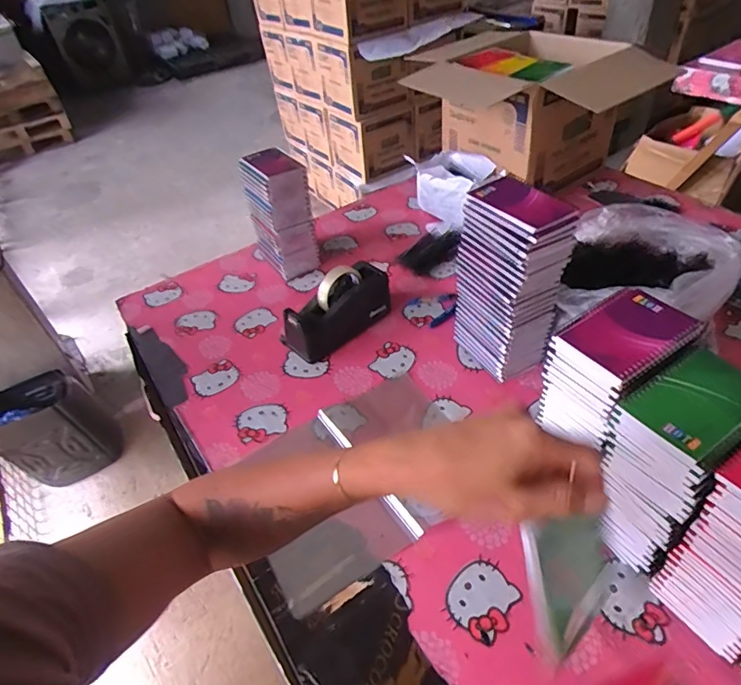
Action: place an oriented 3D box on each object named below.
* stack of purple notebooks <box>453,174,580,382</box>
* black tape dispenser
[{"bbox_3d":[0.209,-0.084,0.752,0.101,0.284,0.138,-20,45,-12],"label":"stack of purple notebooks"},{"bbox_3d":[-0.065,-0.066,0.892,0.205,0.117,0.085,-35,50,-26],"label":"black tape dispenser"}]

